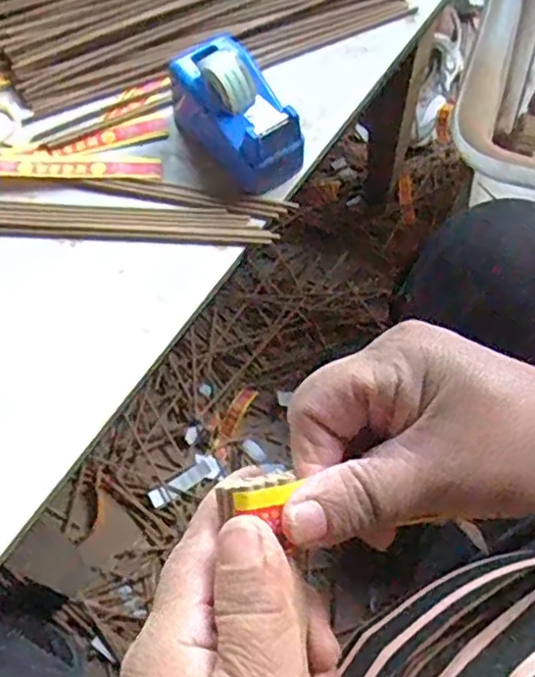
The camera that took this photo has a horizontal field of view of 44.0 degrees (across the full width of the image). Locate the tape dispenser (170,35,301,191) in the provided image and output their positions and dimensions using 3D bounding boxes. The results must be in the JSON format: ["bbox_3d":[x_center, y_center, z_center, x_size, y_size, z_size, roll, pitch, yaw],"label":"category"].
[{"bbox_3d":[-0.022,-0.152,0.451,0.056,0.052,0.100,-29,69,-13],"label":"tape dispenser"}]

